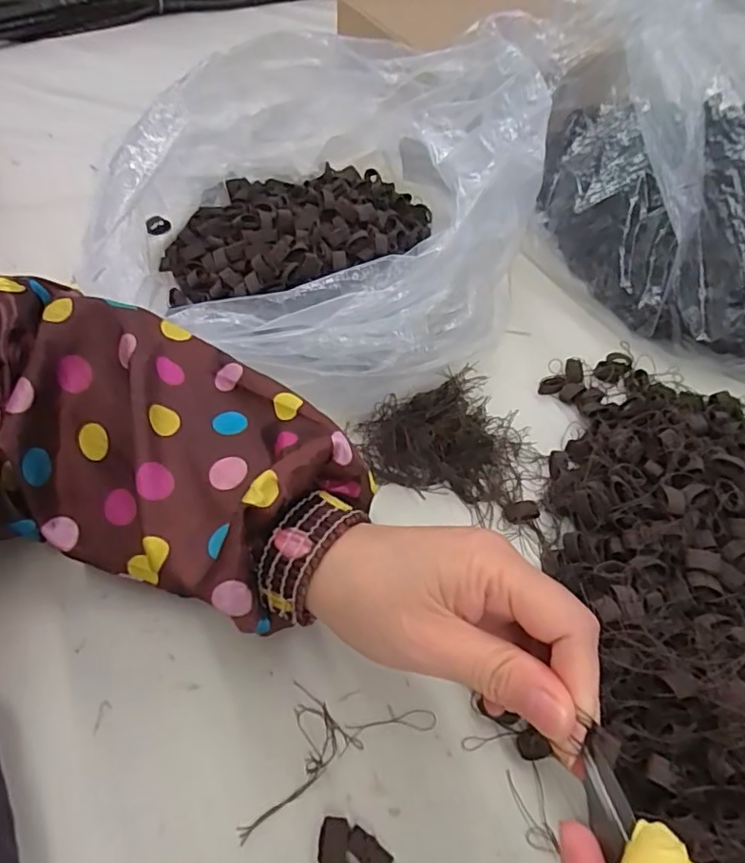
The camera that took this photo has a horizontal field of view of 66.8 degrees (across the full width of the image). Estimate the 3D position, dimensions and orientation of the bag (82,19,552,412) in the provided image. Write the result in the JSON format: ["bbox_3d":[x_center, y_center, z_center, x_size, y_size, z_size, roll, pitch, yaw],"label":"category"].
[{"bbox_3d":[-0.024,-0.171,0.419,0.263,0.136,0.325,19,54,11],"label":"bag"}]

